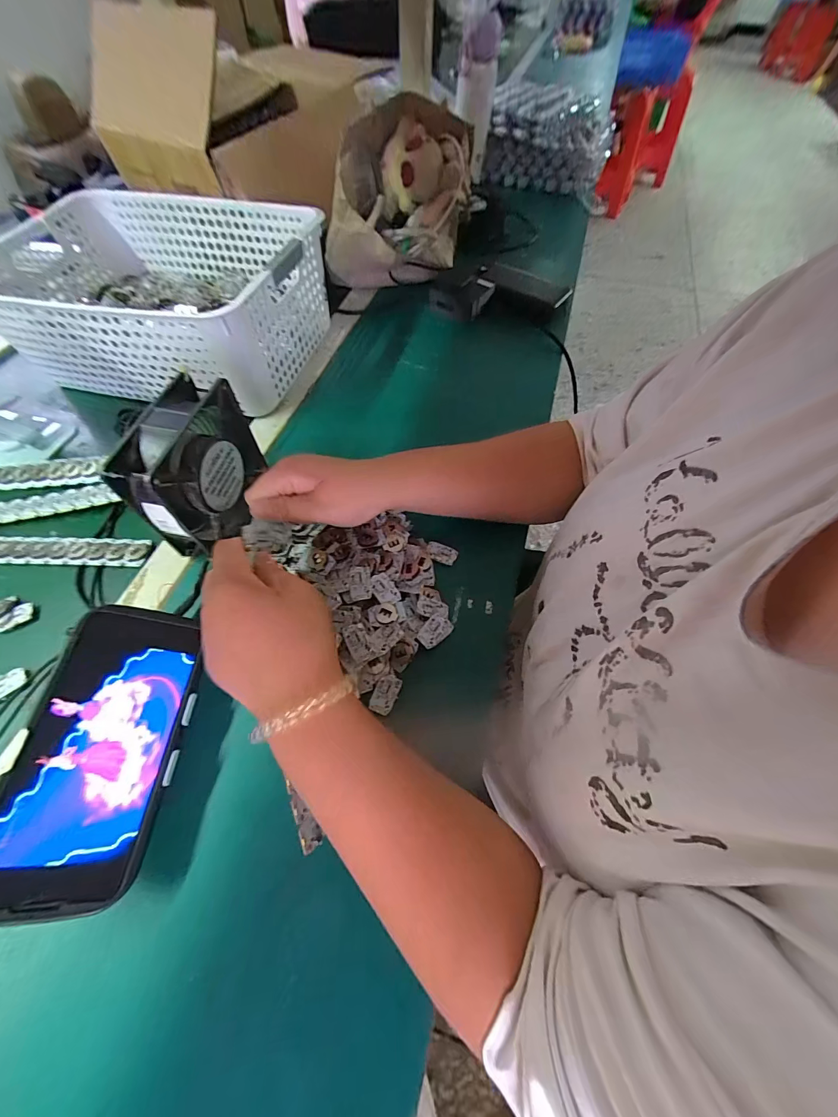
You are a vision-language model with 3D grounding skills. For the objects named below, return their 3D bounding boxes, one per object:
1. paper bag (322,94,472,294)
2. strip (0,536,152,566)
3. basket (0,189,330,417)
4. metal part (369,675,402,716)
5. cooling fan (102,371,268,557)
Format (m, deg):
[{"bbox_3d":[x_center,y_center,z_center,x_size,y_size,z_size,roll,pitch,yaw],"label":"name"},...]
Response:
[{"bbox_3d":[-0.035,-0.501,0.545,0.204,0.164,0.185,-14,60,-7],"label":"paper bag"},{"bbox_3d":[-0.392,-0.009,0.373,0.253,0.004,0.030,1,60,1],"label":"strip"},{"bbox_3d":[-0.318,-0.330,0.487,0.365,0.124,0.267,11,61,7],"label":"basket"},{"bbox_3d":[-0.026,0.106,0.304,0.018,0.004,0.028,21,62,13],"label":"metal part"},{"bbox_3d":[-0.192,-0.075,0.341,0.046,0.120,0.125,10,60,7],"label":"cooling fan"}]

